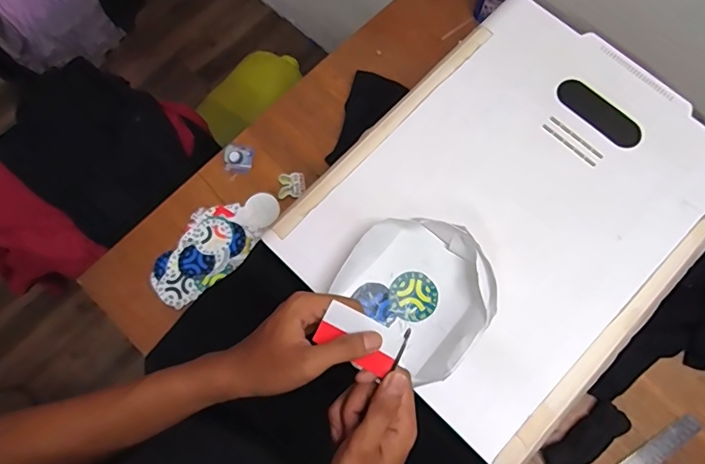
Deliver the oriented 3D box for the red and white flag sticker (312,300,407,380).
[{"bbox_3d":[0.007,0.091,0.413,0.067,0.008,0.039,31,87,4],"label":"red and white flag sticker"}]

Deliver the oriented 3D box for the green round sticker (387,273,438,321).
[{"bbox_3d":[0.071,0.076,0.570,0.055,0.005,0.056,0,74,0],"label":"green round sticker"}]

